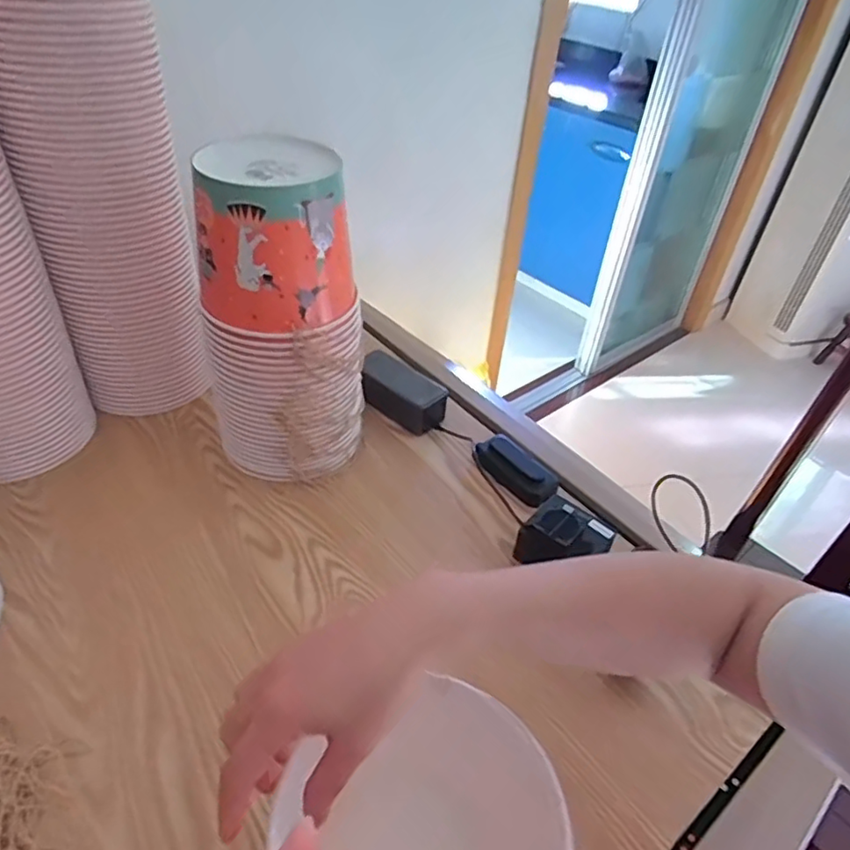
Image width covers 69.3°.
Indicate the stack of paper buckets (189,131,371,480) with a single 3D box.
[{"bbox_3d":[-0.142,-0.099,0.639,0.141,0.330,0.128,14,41,9],"label":"stack of paper buckets"}]

